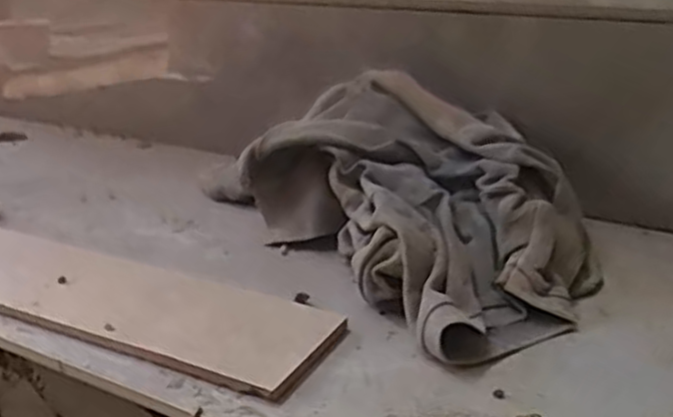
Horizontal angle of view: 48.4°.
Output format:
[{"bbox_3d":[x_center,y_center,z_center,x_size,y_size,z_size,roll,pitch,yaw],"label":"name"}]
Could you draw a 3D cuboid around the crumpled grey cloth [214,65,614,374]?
[{"bbox_3d":[0.059,-0.014,0.556,0.175,0.096,0.288,-15,27,-28],"label":"crumpled grey cloth"}]

